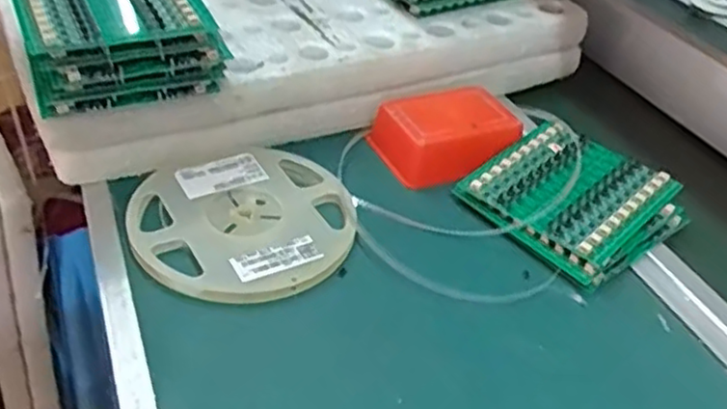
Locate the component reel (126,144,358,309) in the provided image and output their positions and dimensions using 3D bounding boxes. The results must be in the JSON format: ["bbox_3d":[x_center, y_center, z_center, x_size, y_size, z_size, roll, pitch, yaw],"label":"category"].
[{"bbox_3d":[-0.095,0.007,0.550,0.178,0.008,0.170,4,39,-3],"label":"component reel"}]

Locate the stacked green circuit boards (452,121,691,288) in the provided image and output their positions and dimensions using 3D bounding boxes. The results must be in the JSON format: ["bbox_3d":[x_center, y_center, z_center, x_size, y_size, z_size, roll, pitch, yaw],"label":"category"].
[{"bbox_3d":[0.180,-0.009,0.591,0.145,0.032,0.146,-26,48,-34],"label":"stacked green circuit boards"}]

